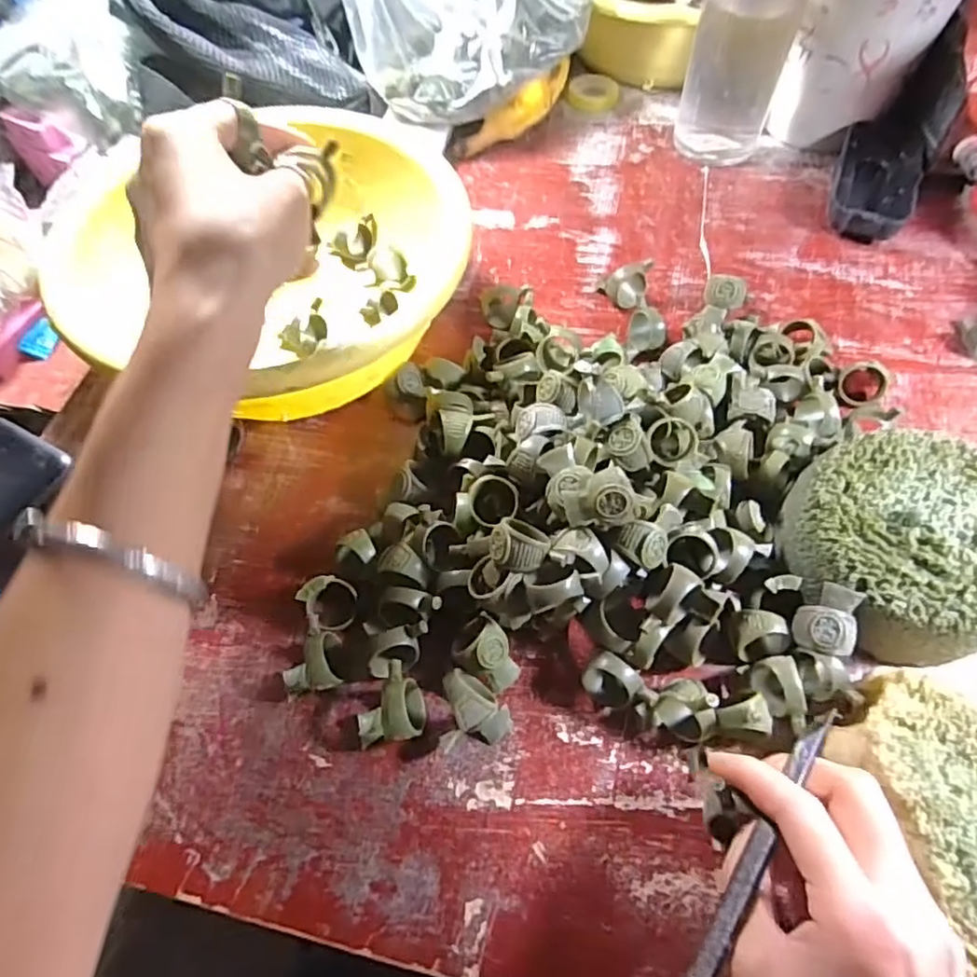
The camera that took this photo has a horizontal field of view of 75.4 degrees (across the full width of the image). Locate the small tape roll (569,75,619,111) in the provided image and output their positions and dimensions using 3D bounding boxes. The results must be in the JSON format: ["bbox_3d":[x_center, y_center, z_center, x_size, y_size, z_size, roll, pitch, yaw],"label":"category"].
[{"bbox_3d":[0.090,-0.339,0.541,0.043,0.012,0.039,6,61,6],"label":"small tape roll"}]

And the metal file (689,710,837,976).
[{"bbox_3d":[0.081,0.145,0.213,0.008,0.005,0.165,33,65,19],"label":"metal file"}]

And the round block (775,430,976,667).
[{"bbox_3d":[0.196,0.027,0.304,0.099,0.049,0.101,-1,60,2],"label":"round block"}]

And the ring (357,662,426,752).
[{"bbox_3d":[-0.044,0.096,0.281,0.028,0.023,0.031,-5,60,0],"label":"ring"}]

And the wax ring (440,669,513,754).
[{"bbox_3d":[-0.005,0.099,0.278,0.029,0.025,0.030,-1,60,2],"label":"wax ring"}]

